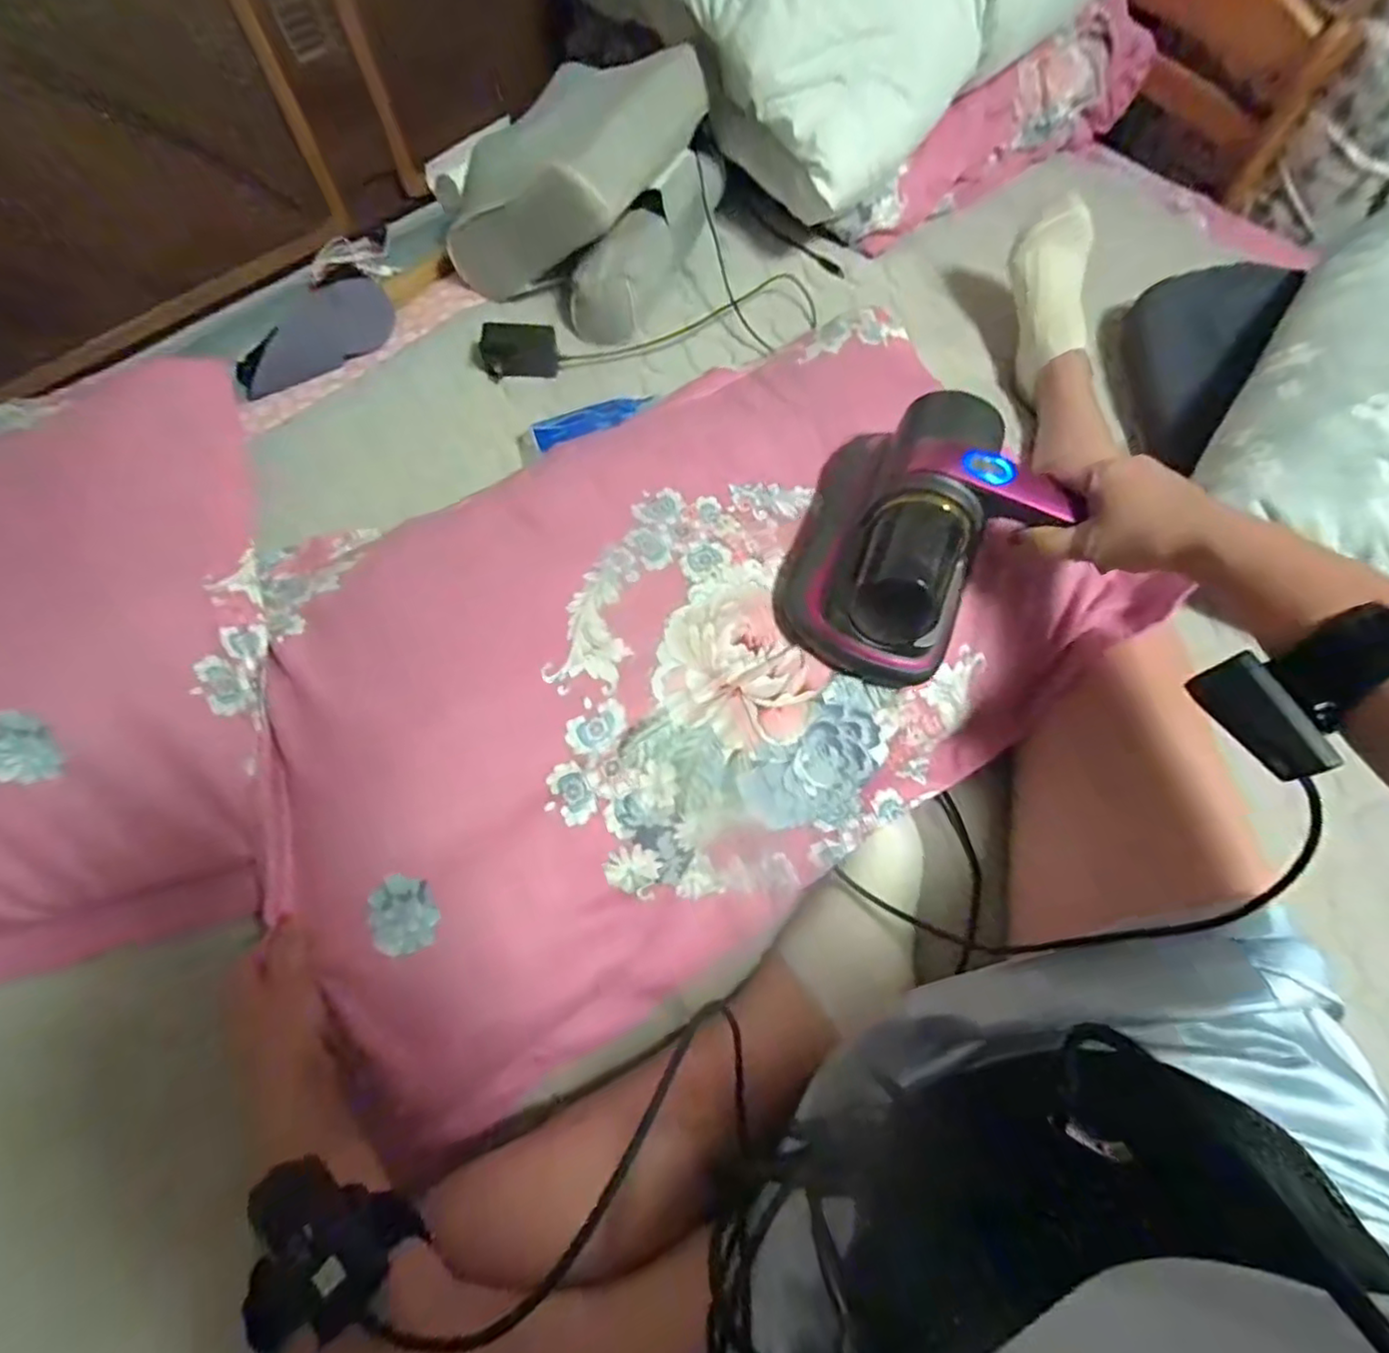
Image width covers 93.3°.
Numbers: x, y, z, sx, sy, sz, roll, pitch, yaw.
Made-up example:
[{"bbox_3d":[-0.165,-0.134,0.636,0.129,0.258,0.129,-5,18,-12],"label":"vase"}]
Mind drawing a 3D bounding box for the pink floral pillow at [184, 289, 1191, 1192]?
[{"bbox_3d":[-0.023,-0.020,0.537,0.646,0.113,0.427,-30,70,-15],"label":"pink floral pillow"}]

